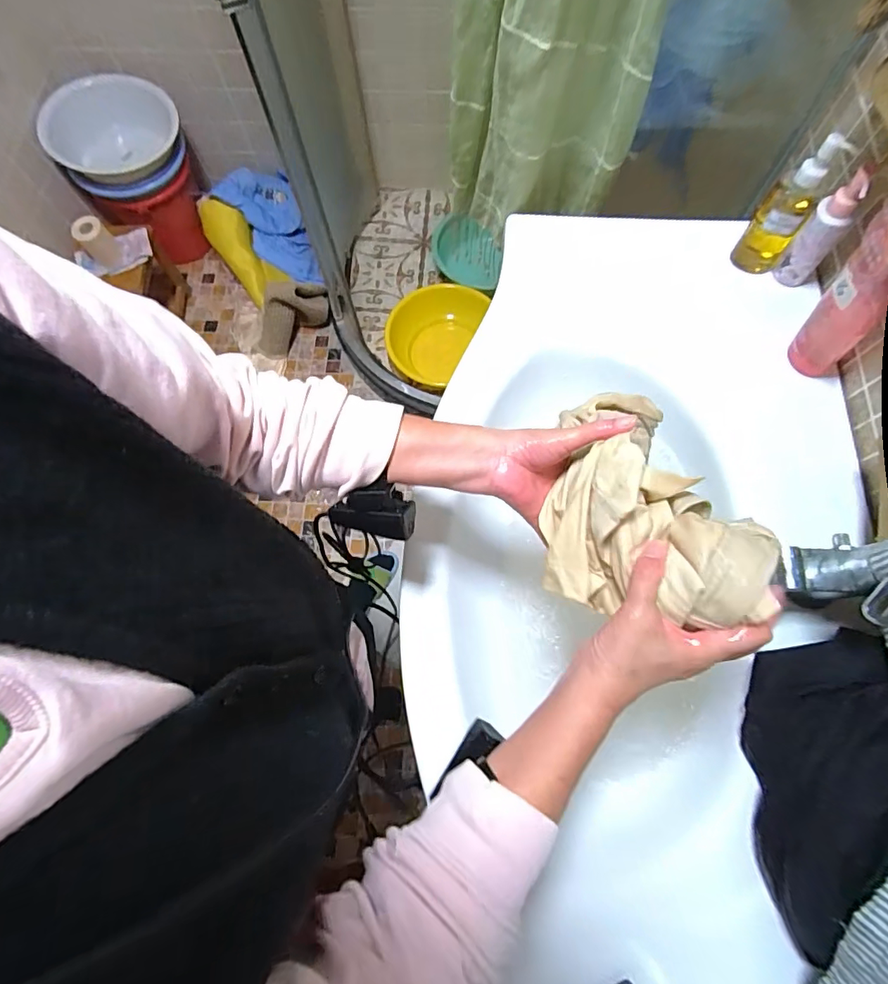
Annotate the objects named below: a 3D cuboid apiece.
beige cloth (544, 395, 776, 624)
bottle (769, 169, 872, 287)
[{"bbox_3d":[0.159,0.017,0.381,0.143,0.092,0.154,16,73,6],"label":"beige cloth"},{"bbox_3d":[0.459,-0.313,0.593,0.042,0.158,0.037,-24,73,-6],"label":"bottle"}]

